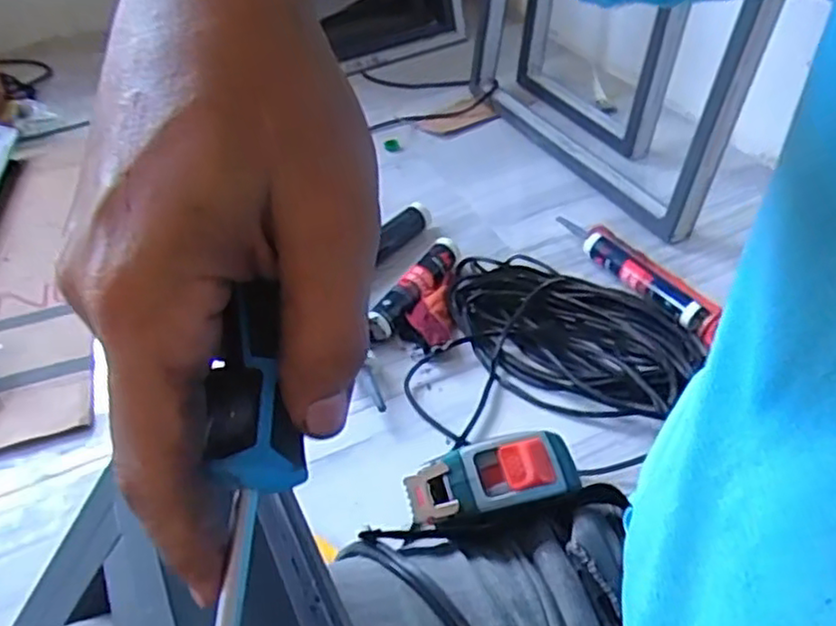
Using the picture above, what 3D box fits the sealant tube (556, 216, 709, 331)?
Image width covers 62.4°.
[{"bbox_3d":[0.310,-0.072,1.054,0.043,0.052,0.309,-21,46,-17],"label":"sealant tube"}]

